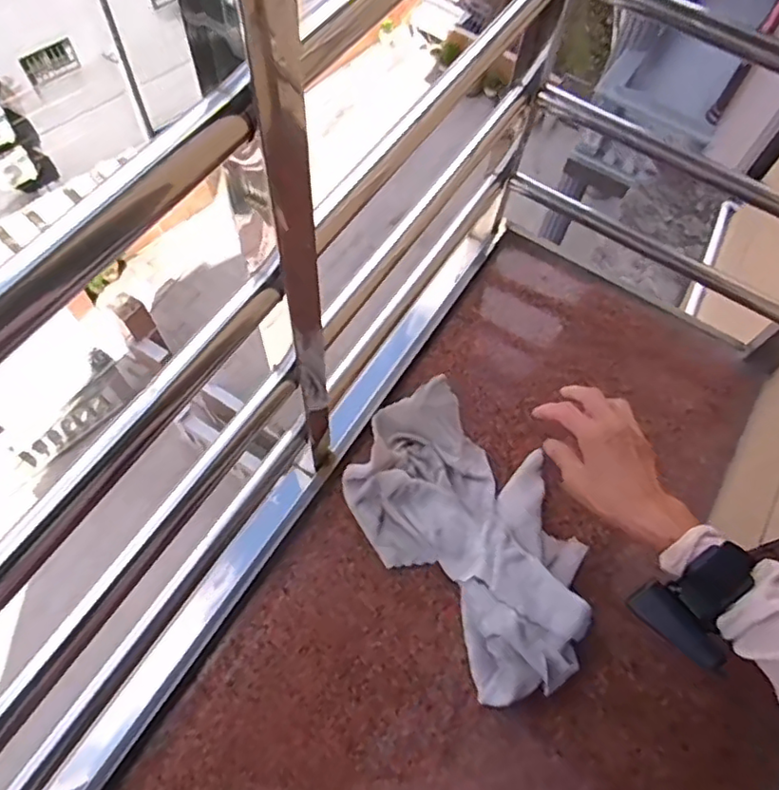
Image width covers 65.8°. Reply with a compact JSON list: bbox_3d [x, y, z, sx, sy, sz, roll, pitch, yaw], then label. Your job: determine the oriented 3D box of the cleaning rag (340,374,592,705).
[{"bbox_3d":[0.083,0.122,0.567,0.170,0.042,0.276,-32,71,-17],"label":"cleaning rag"}]

